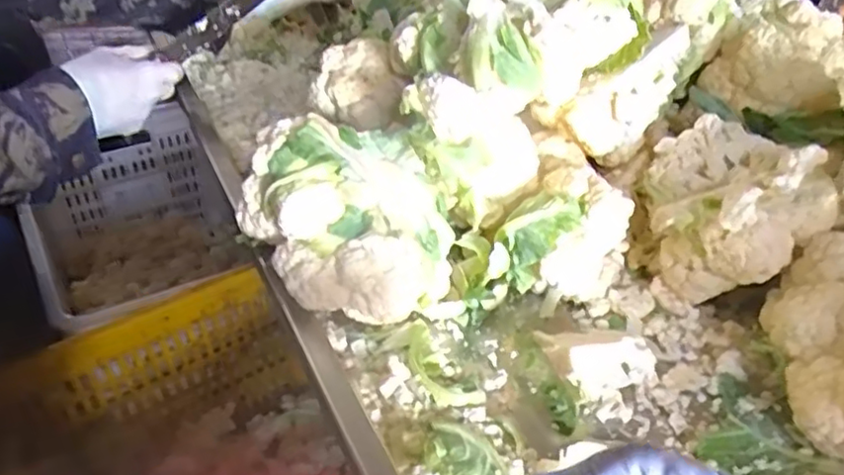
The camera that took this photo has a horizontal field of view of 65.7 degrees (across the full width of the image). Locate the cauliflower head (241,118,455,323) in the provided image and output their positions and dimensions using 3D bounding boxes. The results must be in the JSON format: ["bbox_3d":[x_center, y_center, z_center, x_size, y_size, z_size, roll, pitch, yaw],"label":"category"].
[{"bbox_3d":[-0.050,-0.016,0.511,0.157,0.116,0.131,-14,39,-22],"label":"cauliflower head"}]

